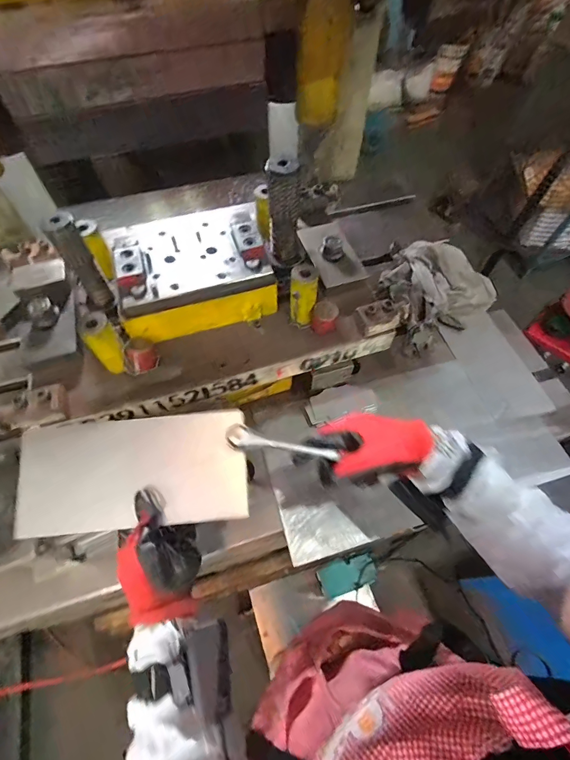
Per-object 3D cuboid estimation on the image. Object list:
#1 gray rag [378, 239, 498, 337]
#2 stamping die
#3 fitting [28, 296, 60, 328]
[{"bbox_3d":[0.328,-0.201,0.769,0.201,0.075,0.188,-18,61,-9],"label":"gray rag"},{"bbox_3d":[-0.128,-0.177,0.541,0.345,0.170,0.258,-17,61,-9],"label":"stamping die"},{"bbox_3d":[-0.373,-0.106,0.562,0.029,0.033,0.039,41,68,21],"label":"fitting"}]

